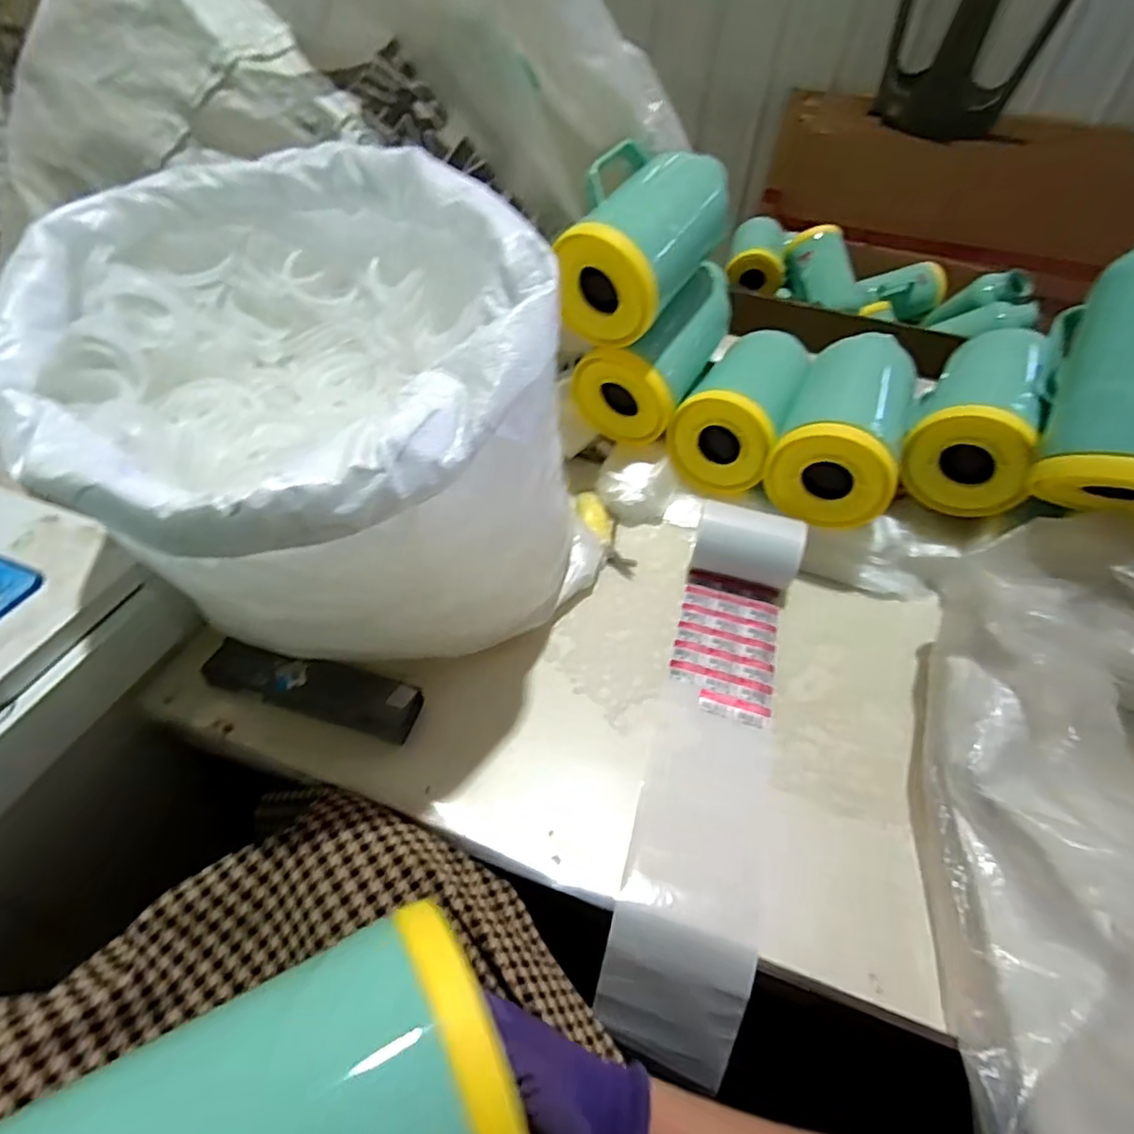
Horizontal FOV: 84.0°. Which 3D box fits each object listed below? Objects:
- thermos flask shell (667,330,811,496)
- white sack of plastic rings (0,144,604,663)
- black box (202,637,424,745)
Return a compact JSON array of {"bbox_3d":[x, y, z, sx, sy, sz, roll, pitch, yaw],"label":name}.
[{"bbox_3d":[0.222,-0.205,0.823,0.126,0.129,0.198,21,49,14],"label":"thermos flask shell"},{"bbox_3d":[-0.200,-0.095,0.524,0.358,0.340,0.363,28,51,20],"label":"white sack of plastic rings"},{"bbox_3d":[-0.238,0.112,0.587,0.196,0.029,0.046,13,48,7],"label":"black box"}]

